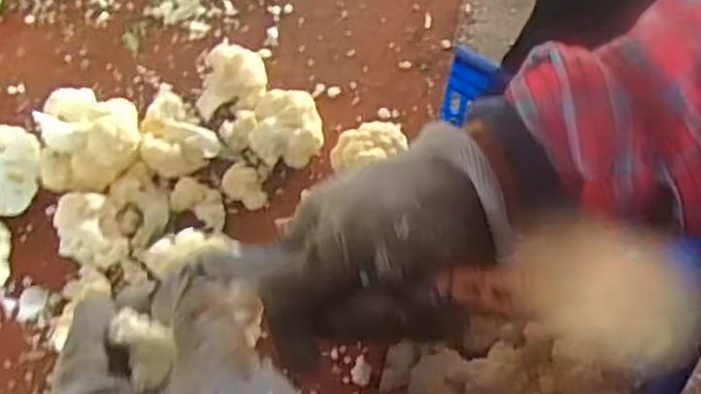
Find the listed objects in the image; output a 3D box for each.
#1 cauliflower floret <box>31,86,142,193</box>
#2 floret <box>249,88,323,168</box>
[{"bbox_3d":[-0.162,-0.035,0.464,0.067,0.061,0.063,-6,61,1],"label":"cauliflower floret"},{"bbox_3d":[-0.040,-0.044,0.468,0.047,0.042,0.043,-2,61,3],"label":"floret"}]

